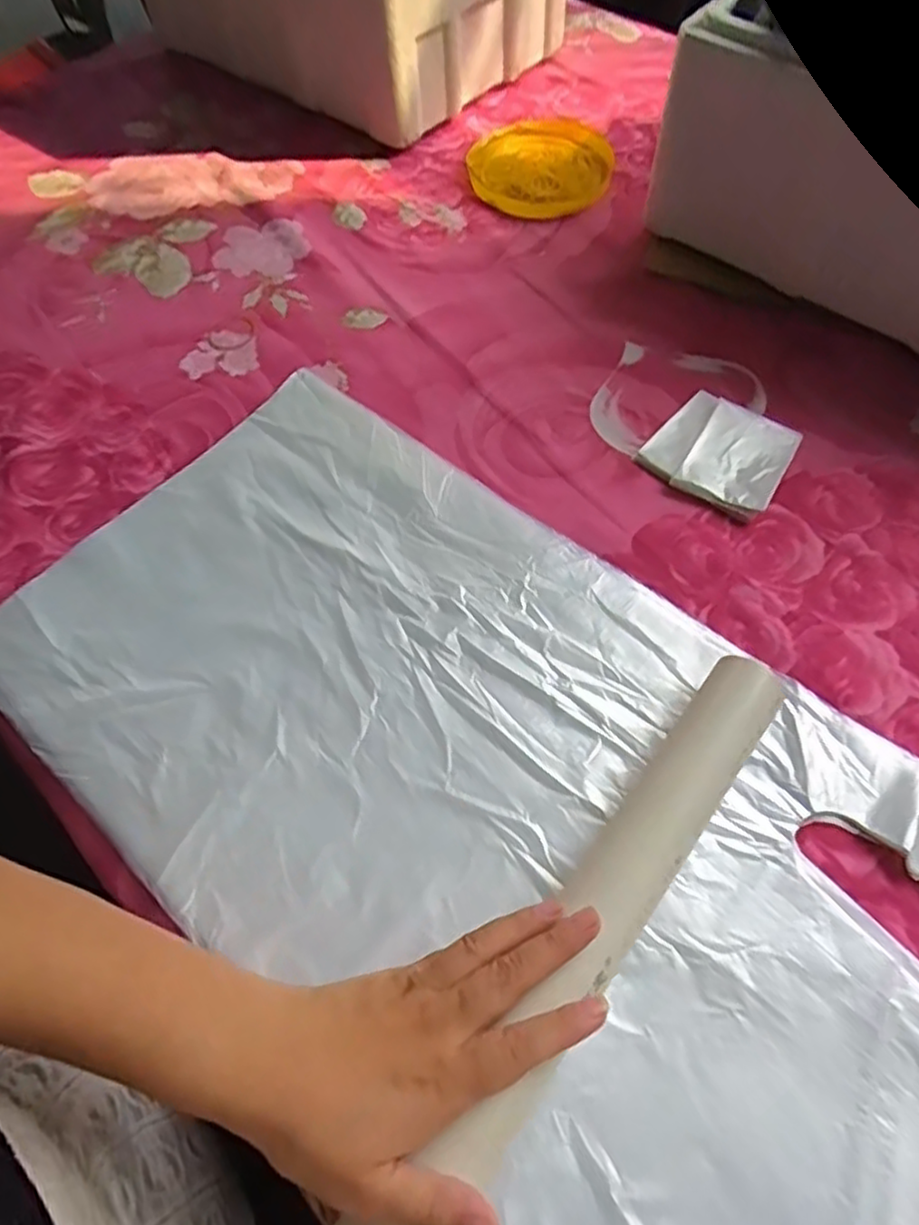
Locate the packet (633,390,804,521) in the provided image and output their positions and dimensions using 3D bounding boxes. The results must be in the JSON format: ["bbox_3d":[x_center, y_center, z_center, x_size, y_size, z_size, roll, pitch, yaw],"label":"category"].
[{"bbox_3d":[0.184,-0.112,0.494,0.091,0.011,0.084,38,69,21],"label":"packet"}]

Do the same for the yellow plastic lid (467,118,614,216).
[{"bbox_3d":[0.082,-0.432,0.672,0.130,0.018,0.152,19,63,13],"label":"yellow plastic lid"}]

